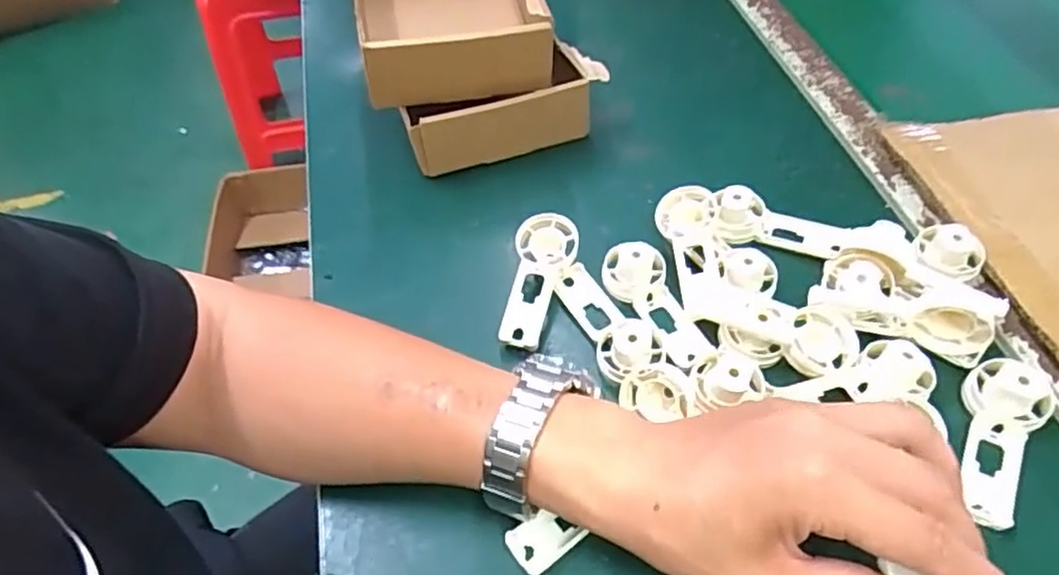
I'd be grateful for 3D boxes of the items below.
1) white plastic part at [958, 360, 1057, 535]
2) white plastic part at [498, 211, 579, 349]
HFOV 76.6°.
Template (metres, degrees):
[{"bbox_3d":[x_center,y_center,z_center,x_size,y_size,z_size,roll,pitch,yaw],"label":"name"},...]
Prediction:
[{"bbox_3d":[0.247,0.081,0.349,0.036,0.020,0.089,16,69,17],"label":"white plastic part"},{"bbox_3d":[0.006,-0.002,0.426,0.037,0.032,0.090,7,54,10],"label":"white plastic part"}]

